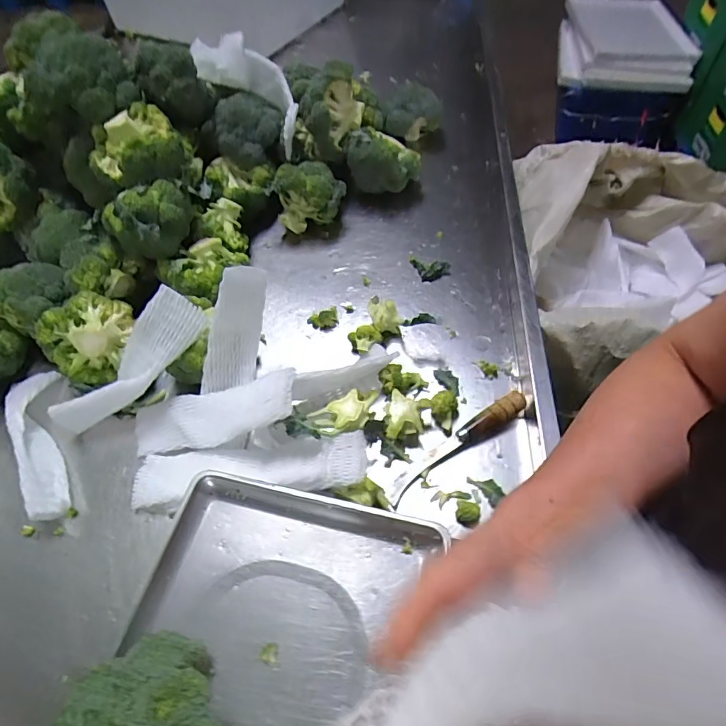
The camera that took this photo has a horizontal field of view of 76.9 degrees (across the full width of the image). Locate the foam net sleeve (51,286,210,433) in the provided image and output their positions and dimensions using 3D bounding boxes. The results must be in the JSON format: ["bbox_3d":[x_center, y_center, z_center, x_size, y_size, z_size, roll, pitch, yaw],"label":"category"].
[{"bbox_3d":[-0.287,0.006,0.556,0.230,0.044,0.061,-43,62,8],"label":"foam net sleeve"}]

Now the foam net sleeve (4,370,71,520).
[{"bbox_3d":[-0.407,0.092,0.572,0.063,0.056,0.225,-27,58,-14],"label":"foam net sleeve"}]

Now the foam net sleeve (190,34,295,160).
[{"bbox_3d":[-0.181,-0.456,0.741,0.080,0.137,0.243,-36,60,-19],"label":"foam net sleeve"}]

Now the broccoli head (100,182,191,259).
[{"bbox_3d":[-0.286,-0.193,0.621,0.099,0.088,0.092,22,60,18],"label":"broccoli head"}]

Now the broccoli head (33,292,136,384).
[{"bbox_3d":[-0.356,-0.034,0.608,0.101,0.075,0.118,34,64,25],"label":"broccoli head"}]

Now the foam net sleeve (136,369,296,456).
[{"bbox_3d":[-0.183,0.063,0.547,0.237,0.026,0.064,-15,55,24],"label":"foam net sleeve"}]

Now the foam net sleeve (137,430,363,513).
[{"bbox_3d":[-0.135,0.124,0.530,0.281,0.057,0.071,-4,55,1],"label":"foam net sleeve"}]

